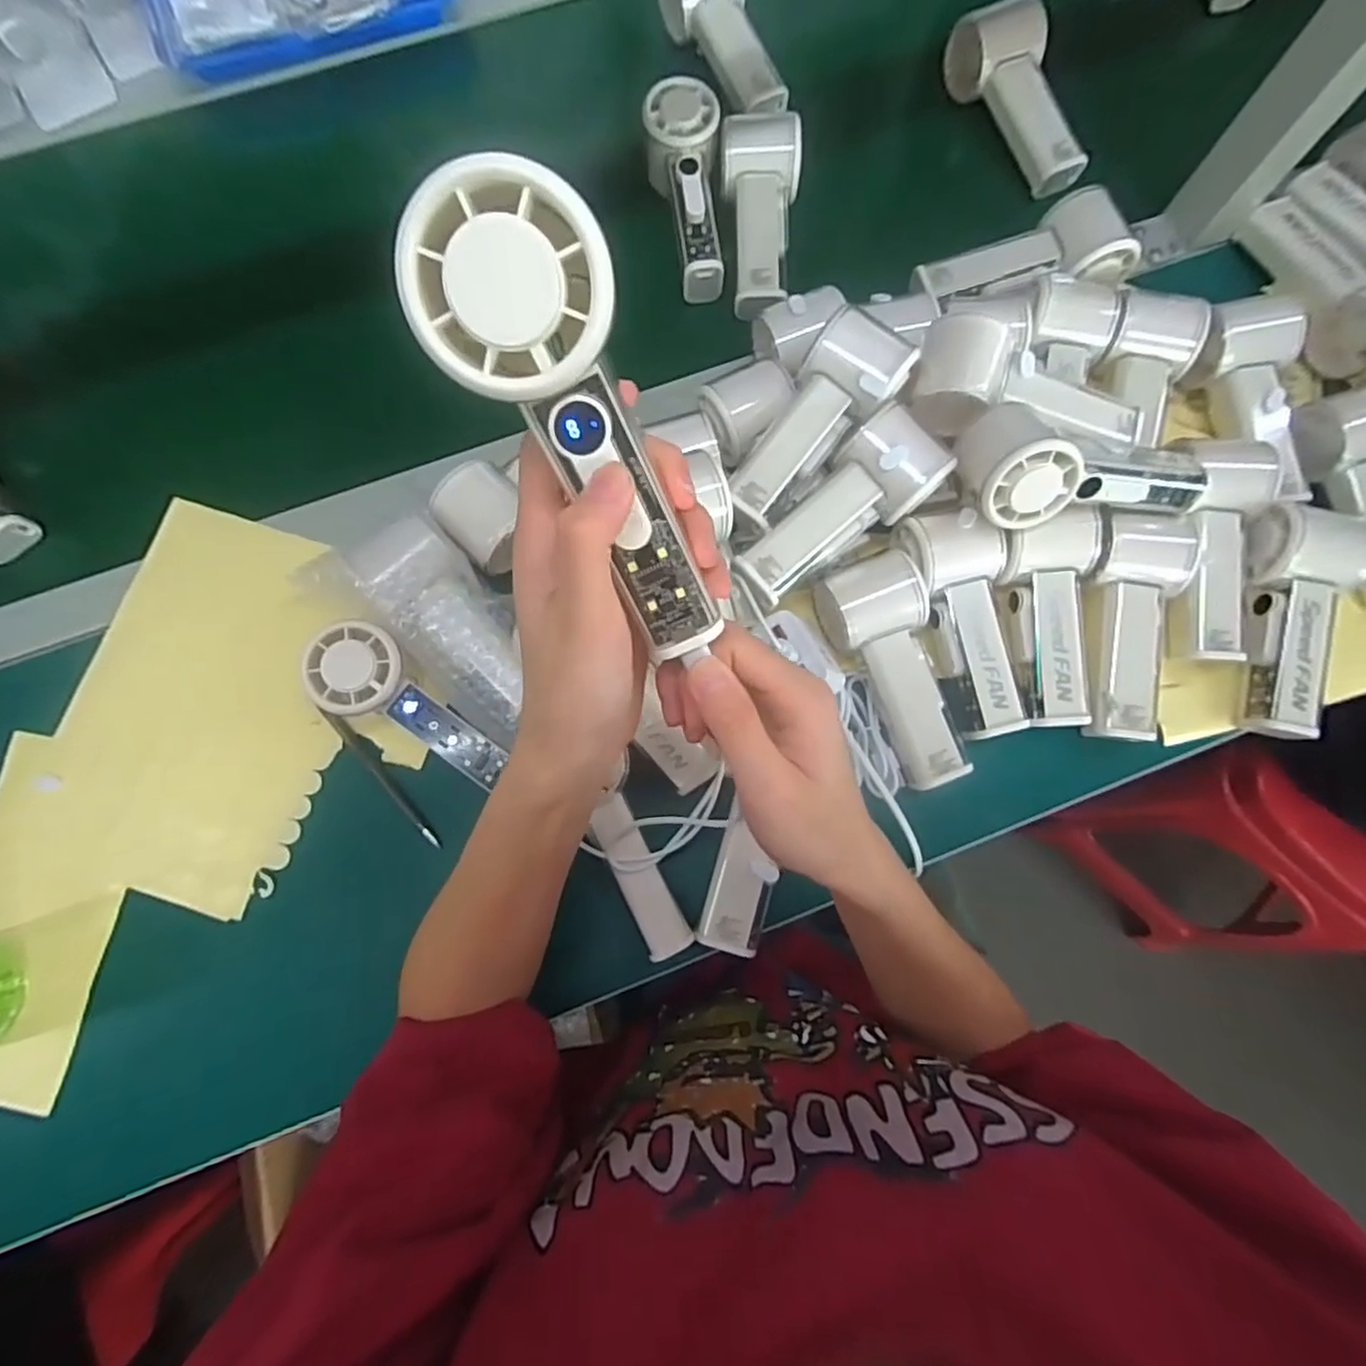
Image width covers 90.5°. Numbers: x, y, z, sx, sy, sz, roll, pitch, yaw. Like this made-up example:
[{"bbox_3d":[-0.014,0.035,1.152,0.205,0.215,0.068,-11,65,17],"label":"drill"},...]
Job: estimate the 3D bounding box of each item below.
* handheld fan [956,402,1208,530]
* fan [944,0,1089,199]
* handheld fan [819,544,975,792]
[{"bbox_3d":[0.248,-0.133,0.432,0.153,0.060,0.062,2,42,-20],"label":"handheld fan"},{"bbox_3d":[0.270,-0.473,0.541,0.055,0.052,0.152,-18,78,-5],"label":"fan"},{"bbox_3d":[0.139,-0.007,0.450,0.056,0.049,0.148,-20,90,-6],"label":"handheld fan"}]

